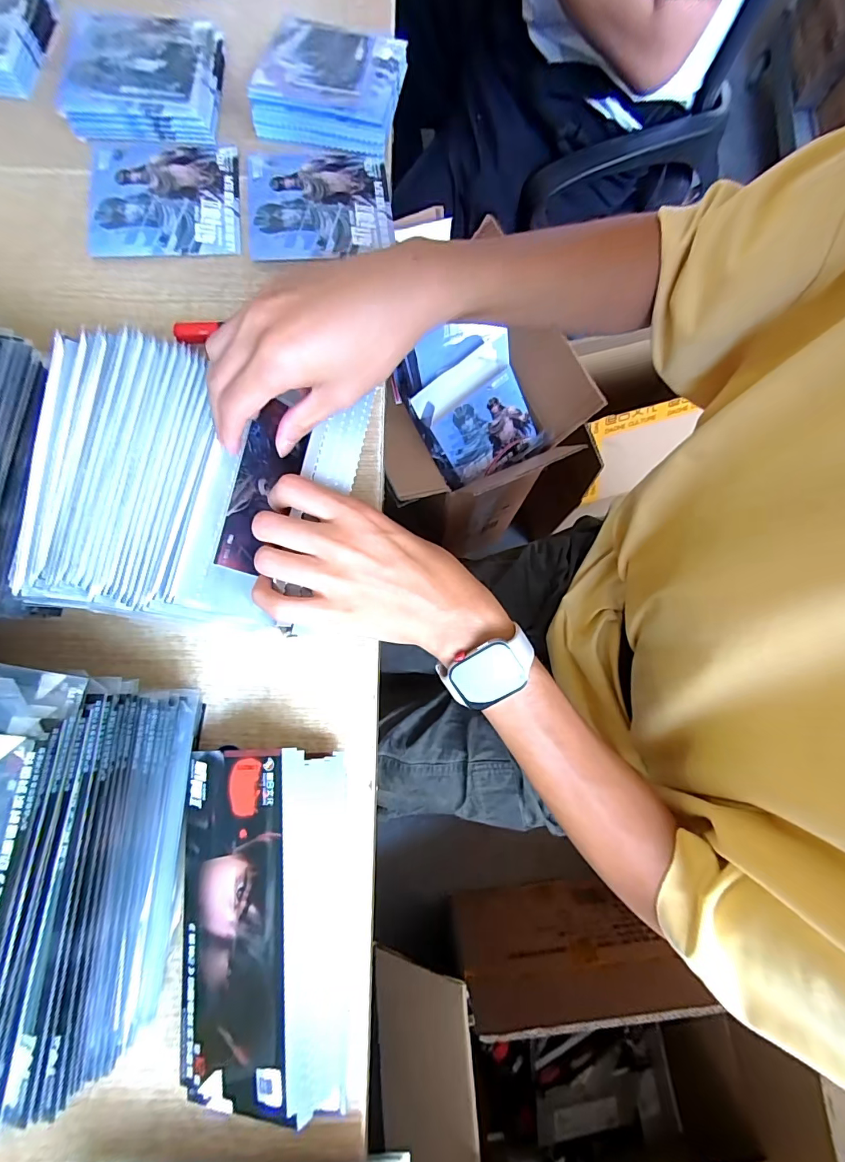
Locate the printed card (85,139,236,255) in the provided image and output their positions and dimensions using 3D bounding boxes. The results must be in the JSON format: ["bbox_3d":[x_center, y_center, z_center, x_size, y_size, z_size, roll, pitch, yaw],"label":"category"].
[{"bbox_3d":[-0.248,-0.371,0.425,0.134,0.006,0.137,-3,79,-3],"label":"printed card"}]

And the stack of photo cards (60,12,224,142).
[{"bbox_3d":[-0.288,-0.508,0.447,0.155,0.037,0.149,5,75,2],"label":"stack of photo cards"}]

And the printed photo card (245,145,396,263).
[{"bbox_3d":[-0.102,-0.372,0.427,0.136,0.006,0.146,-7,78,-2],"label":"printed photo card"}]

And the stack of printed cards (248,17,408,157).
[{"bbox_3d":[-0.092,-0.504,0.451,0.139,0.038,0.135,12,78,2],"label":"stack of printed cards"}]

